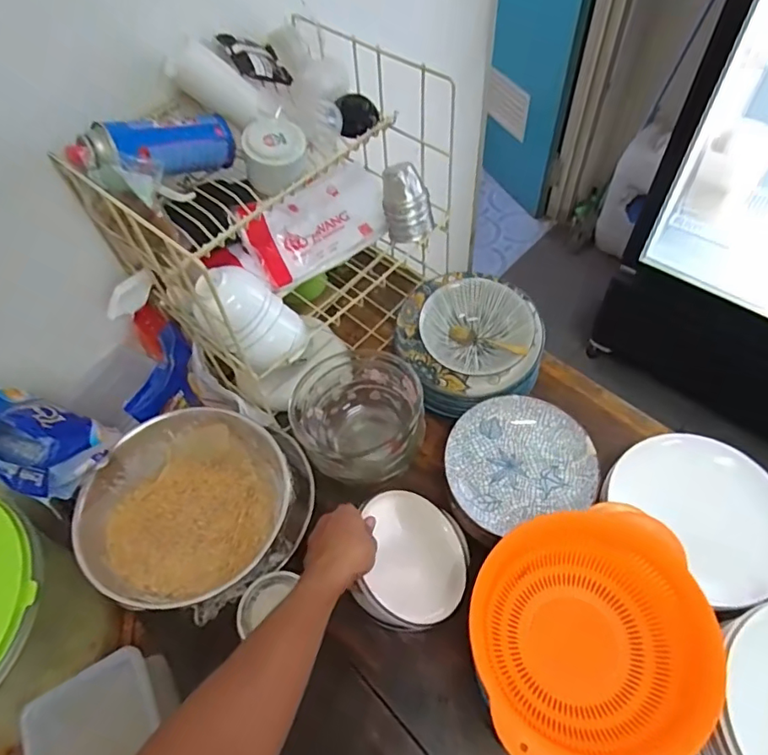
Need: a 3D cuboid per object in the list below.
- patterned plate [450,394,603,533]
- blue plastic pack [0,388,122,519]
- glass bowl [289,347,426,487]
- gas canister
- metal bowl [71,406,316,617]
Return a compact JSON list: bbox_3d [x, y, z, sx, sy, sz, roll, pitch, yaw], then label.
[{"bbox_3d":[0.181,0.108,0.736,0.188,0.032,0.173,-2,57,3],"label":"patterned plate"},{"bbox_3d":[-0.429,0.066,0.649,0.184,0.081,0.109,24,62,19],"label":"blue plastic pack"},{"bbox_3d":[-0.031,0.062,0.757,0.175,0.133,0.170,-2,57,3],"label":"glass bowl"},{"bbox_3d":[-0.272,-0.278,0.659,0.065,0.061,0.192,40,43,25],"label":"gas canister"},{"bbox_3d":[-0.240,0.162,0.686,0.262,0.098,0.236,6,58,8],"label":"metal bowl"}]

